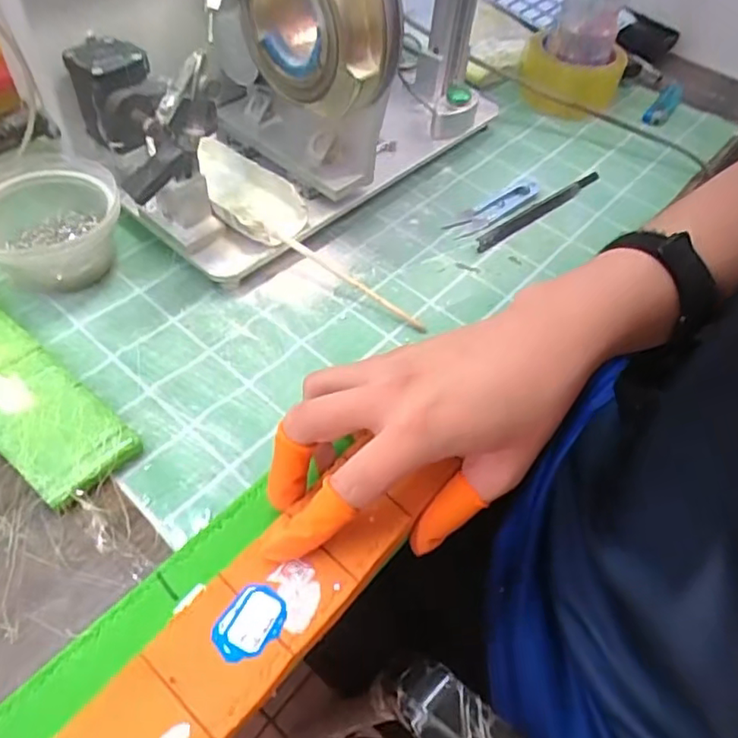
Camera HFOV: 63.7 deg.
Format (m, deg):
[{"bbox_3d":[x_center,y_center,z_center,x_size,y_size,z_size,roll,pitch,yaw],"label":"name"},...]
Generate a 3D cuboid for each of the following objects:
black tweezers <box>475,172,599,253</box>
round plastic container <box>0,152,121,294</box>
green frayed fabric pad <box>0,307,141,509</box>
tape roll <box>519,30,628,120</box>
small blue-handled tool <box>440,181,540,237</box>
[{"bbox_3d":[0.148,-0.139,0.514,0.163,0.009,0.014,-33,61,-28],"label":"black tweezers"},{"bbox_3d":[-0.229,-0.102,0.423,0.095,0.055,0.099,3,51,-3],"label":"round plastic container"},{"bbox_3d":[-0.218,0.010,0.360,0.182,0.015,0.057,34,56,21],"label":"green frayed fabric pad"},{"bbox_3d":[0.207,-0.302,0.622,0.108,0.049,0.101,15,51,7],"label":"tape roll"},{"bbox_3d":[0.107,-0.139,0.509,0.104,0.006,0.023,-30,59,-26],"label":"small blue-handled tool"}]

